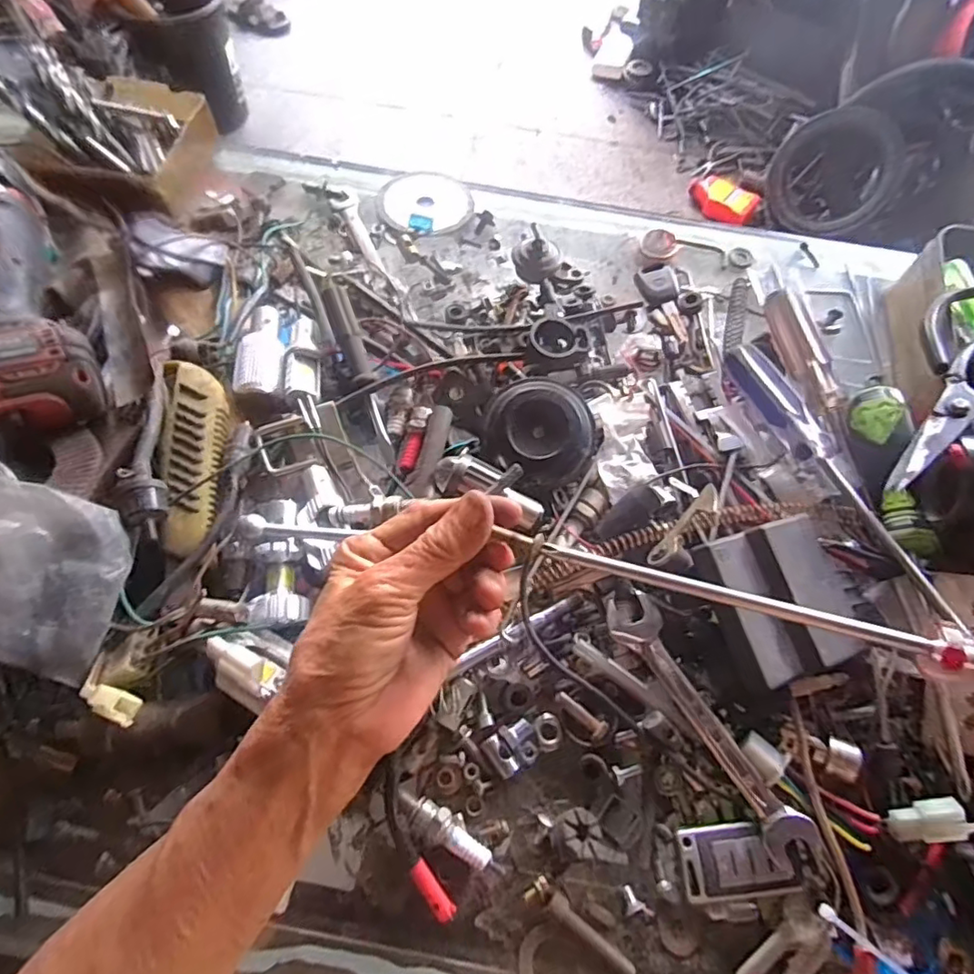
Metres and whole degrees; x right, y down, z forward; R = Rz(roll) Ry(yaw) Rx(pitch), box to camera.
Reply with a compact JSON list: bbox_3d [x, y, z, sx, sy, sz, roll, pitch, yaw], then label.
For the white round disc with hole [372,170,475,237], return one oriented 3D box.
[{"bbox_3d":[-0.049,-0.228,0.468,0.074,0.007,0.072,1,66,-3],"label":"white round disc with hole"}]

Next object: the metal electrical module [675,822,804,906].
[{"bbox_3d":[0.123,0.182,0.285,0.056,0.010,0.032,-4,66,-5],"label":"metal electrical module"}]

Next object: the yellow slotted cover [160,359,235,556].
[{"bbox_3d":[-0.169,-0.022,0.340,0.034,0.015,0.118,-8,67,-6],"label":"yellow slotted cover"}]

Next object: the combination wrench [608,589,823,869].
[{"bbox_3d":[0.113,0.121,0.304,0.027,0.007,0.144,-28,71,-15],"label":"combination wrench"}]

